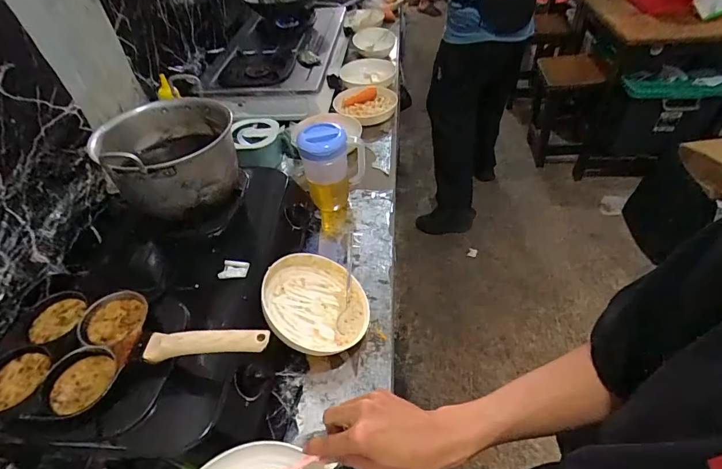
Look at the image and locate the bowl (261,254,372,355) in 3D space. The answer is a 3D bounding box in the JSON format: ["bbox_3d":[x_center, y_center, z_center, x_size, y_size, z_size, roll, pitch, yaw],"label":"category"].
[{"bbox_3d":[-0.076,0.121,0.699,0.185,0.049,0.185,21,42,-20],"label":"bowl"}]

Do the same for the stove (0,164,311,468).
[{"bbox_3d":[-0.313,0.095,0.716,0.399,0.157,0.539,-2,45,3],"label":"stove"}]

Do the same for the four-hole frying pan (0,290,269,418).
[{"bbox_3d":[-0.299,0.141,0.535,0.358,0.039,0.173,-1,45,4],"label":"four-hole frying pan"}]

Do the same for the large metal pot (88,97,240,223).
[{"bbox_3d":[-0.330,-0.131,0.728,0.207,0.149,0.221,-3,45,3],"label":"large metal pot"}]

